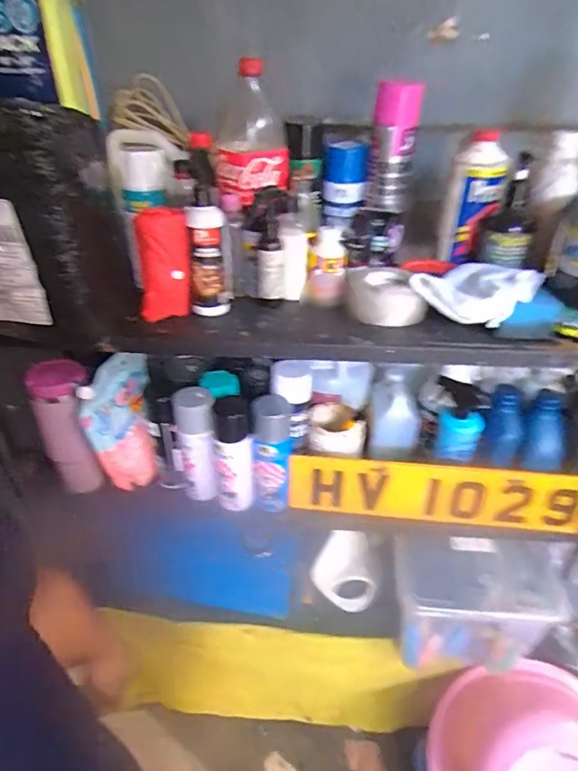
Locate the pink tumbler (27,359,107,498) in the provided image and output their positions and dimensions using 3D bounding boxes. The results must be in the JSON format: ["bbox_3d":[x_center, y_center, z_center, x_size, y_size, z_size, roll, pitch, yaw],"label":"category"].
[{"bbox_3d":[-0.365,0.083,0.797,0.090,0.256,0.087,0,37,0],"label":"pink tumbler"}]

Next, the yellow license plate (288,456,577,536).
[{"bbox_3d":[0.253,0.188,0.795,0.500,0.126,0.011,4,28,5],"label":"yellow license plate"}]

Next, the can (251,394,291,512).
[{"bbox_3d":[-0.028,0.115,0.804,0.058,0.211,0.075,1,37,2],"label":"can"}]

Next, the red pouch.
[{"bbox_3d":[-0.172,-0.161,0.639,0.071,0.141,0.033,-15,40,-19],"label":"red pouch"}]

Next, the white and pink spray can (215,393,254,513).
[{"bbox_3d":[-0.094,0.117,0.798,0.061,0.215,0.070,-6,38,-8],"label":"white and pink spray can"}]

